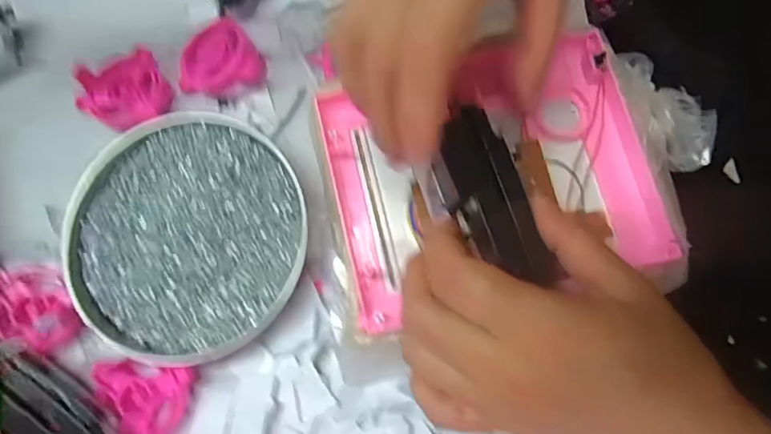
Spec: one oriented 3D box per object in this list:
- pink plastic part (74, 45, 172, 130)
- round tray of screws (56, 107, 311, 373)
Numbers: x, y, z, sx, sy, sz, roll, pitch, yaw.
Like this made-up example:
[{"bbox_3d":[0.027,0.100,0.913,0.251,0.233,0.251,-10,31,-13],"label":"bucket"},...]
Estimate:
[{"bbox_3d":[-0.164,-0.077,0.310,0.053,0.017,0.045,-35,80,-6],"label":"pink plastic part"},{"bbox_3d":[-0.114,0.010,0.285,0.129,0.019,0.135,0,78,1],"label":"round tray of screws"}]

